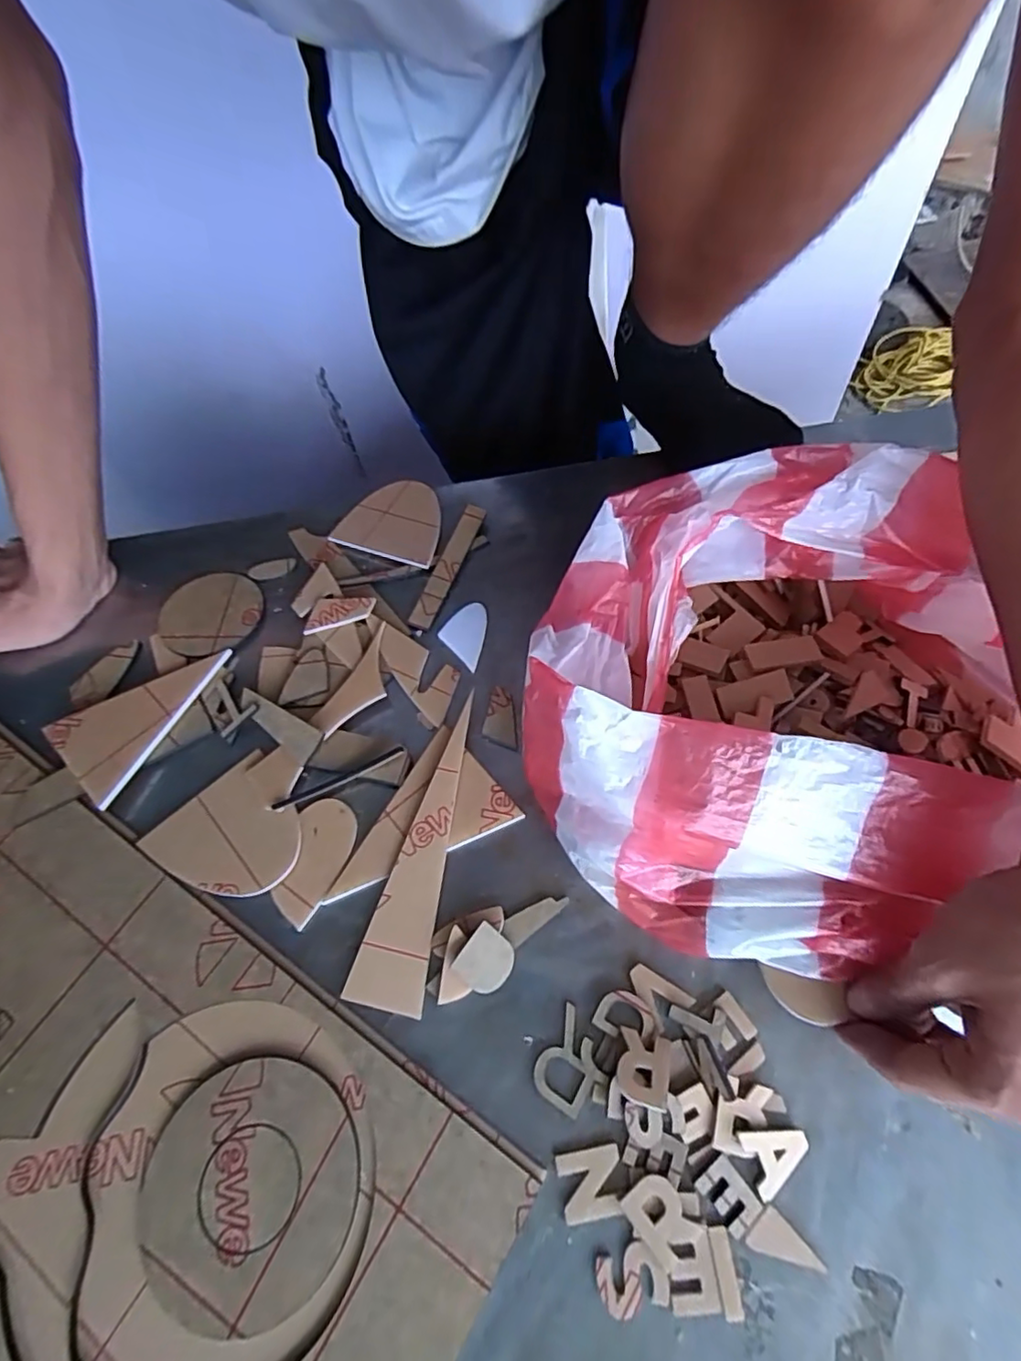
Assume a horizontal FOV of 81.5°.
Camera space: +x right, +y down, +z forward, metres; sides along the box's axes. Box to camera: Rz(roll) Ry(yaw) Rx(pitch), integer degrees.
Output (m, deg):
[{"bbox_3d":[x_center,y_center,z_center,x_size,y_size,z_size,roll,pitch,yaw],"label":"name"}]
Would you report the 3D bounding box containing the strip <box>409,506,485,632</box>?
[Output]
[{"bbox_3d":[-0.045,-0.083,0.423,0.018,0.005,0.105,21,68,3],"label":"strip"}]

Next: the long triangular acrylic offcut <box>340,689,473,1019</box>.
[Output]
[{"bbox_3d":[-0.052,0.091,0.332,0.038,0.008,0.165,7,62,8],"label":"long triangular acrylic offcut"}]

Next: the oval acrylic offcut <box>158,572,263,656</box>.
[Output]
[{"bbox_3d":[-0.212,-0.048,0.416,0.070,0.005,0.067,9,62,9],"label":"oval acrylic offcut"}]

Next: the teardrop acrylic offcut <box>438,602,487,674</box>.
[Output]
[{"bbox_3d":[-0.032,-0.031,0.398,0.030,0.004,0.048,7,62,8],"label":"teardrop acrylic offcut"}]

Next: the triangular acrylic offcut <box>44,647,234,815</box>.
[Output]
[{"bbox_3d":[-0.243,0.018,0.378,0.062,0.007,0.111,19,61,15],"label":"triangular acrylic offcut"}]

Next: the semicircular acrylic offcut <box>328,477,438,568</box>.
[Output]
[{"bbox_3d":[-0.088,-0.121,0.447,0.079,0.010,0.079,11,60,12],"label":"semicircular acrylic offcut"}]

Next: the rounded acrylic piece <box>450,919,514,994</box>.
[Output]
[{"bbox_3d":[-0.012,0.142,0.300,0.027,0.004,0.028,42,70,-2],"label":"rounded acrylic piece"}]

